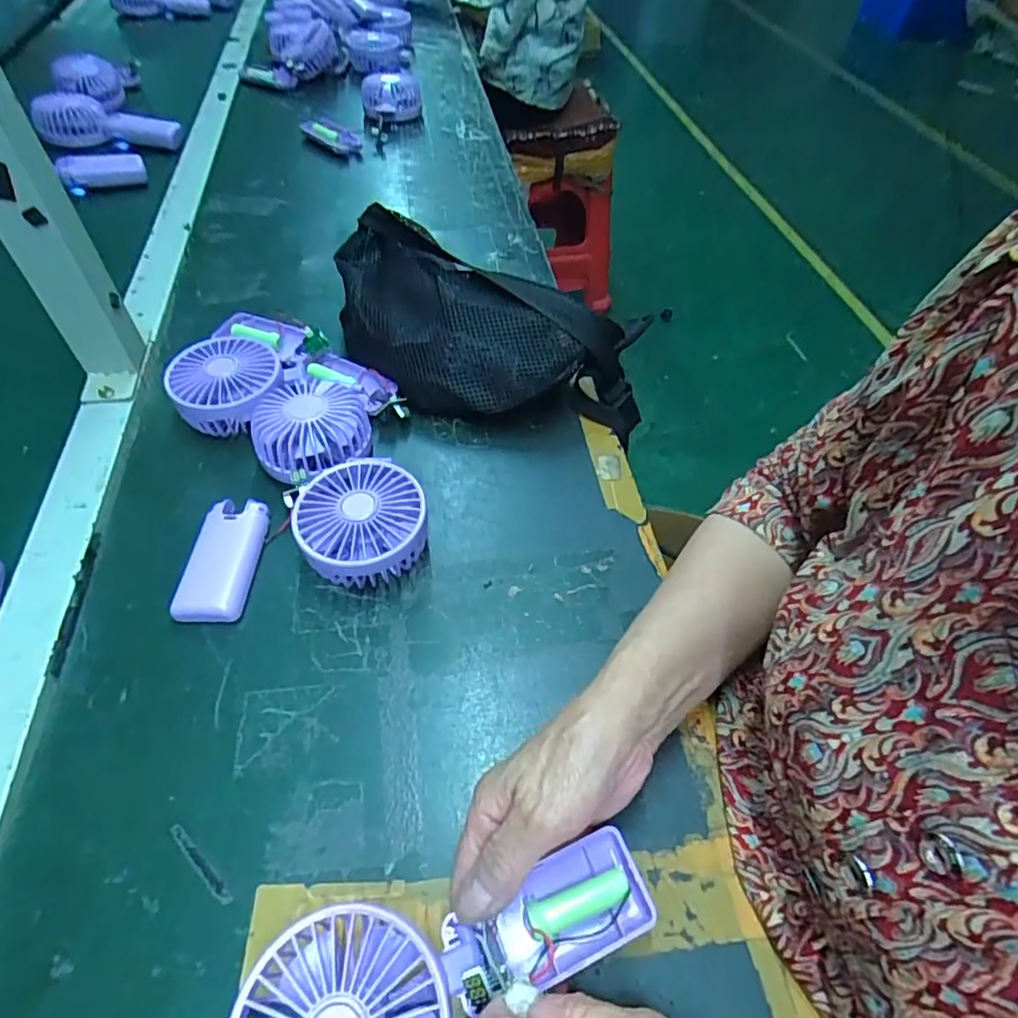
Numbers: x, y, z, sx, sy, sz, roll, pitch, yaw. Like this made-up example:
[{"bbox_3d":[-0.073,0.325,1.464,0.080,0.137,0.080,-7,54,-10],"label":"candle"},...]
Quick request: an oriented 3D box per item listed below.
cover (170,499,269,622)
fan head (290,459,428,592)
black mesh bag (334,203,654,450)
[{"bbox_3d":[-0.193,0.034,0.402,0.043,0.016,0.089,1,52,-3],"label":"cover"},{"bbox_3d":[-0.100,0.012,0.404,0.082,0.046,0.087,2,52,-2],"label":"fan head"},{"bbox_3d":[-0.033,-0.148,0.501,0.298,0.086,0.139,21,54,12],"label":"black mesh bag"}]

